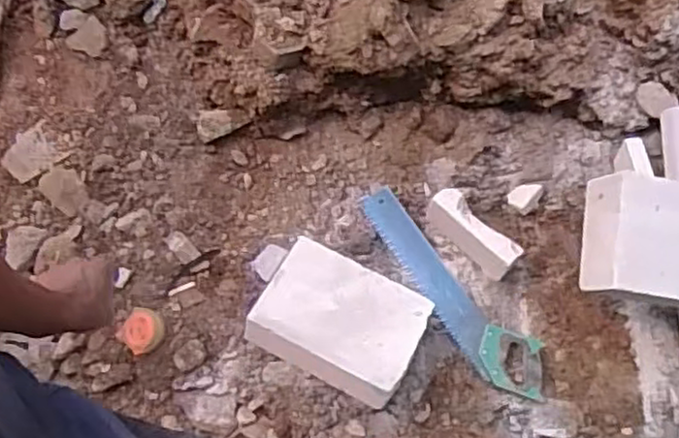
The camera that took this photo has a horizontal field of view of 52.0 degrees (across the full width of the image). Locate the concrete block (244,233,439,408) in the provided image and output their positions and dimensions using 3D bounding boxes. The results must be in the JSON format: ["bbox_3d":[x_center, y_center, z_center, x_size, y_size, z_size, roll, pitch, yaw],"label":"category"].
[{"bbox_3d":[0.002,0.181,1.268,0.277,0.111,0.203,24,62,10],"label":"concrete block"}]

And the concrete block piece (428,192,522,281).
[{"bbox_3d":[0.259,0.025,1.380,0.205,0.114,0.052,41,66,18],"label":"concrete block piece"}]

